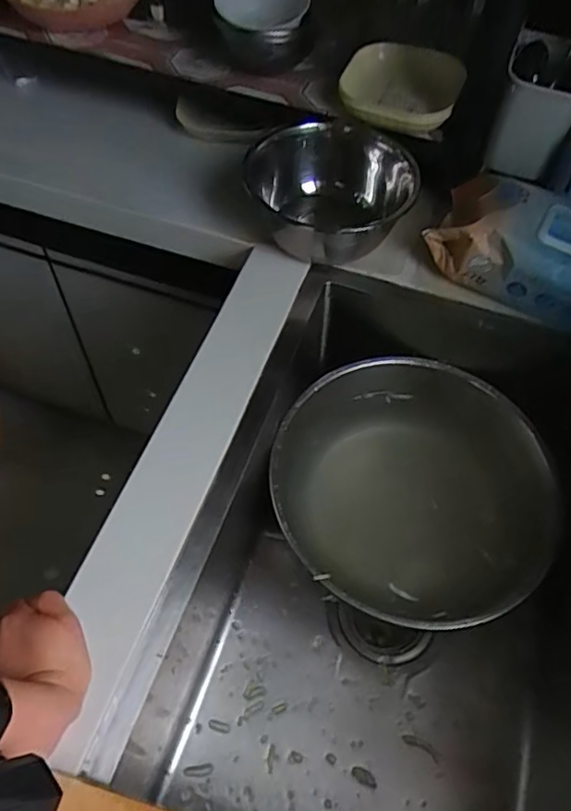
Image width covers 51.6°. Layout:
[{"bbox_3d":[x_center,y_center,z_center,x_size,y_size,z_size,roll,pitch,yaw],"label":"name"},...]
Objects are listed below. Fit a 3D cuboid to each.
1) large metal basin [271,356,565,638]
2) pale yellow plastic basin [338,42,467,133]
[{"bbox_3d":[0.146,0.099,0.686,0.290,0.116,0.306,1,58,-2],"label":"large metal basin"},{"bbox_3d":[0.136,-0.375,0.698,0.133,0.044,0.123,1,58,-2],"label":"pale yellow plastic basin"}]

